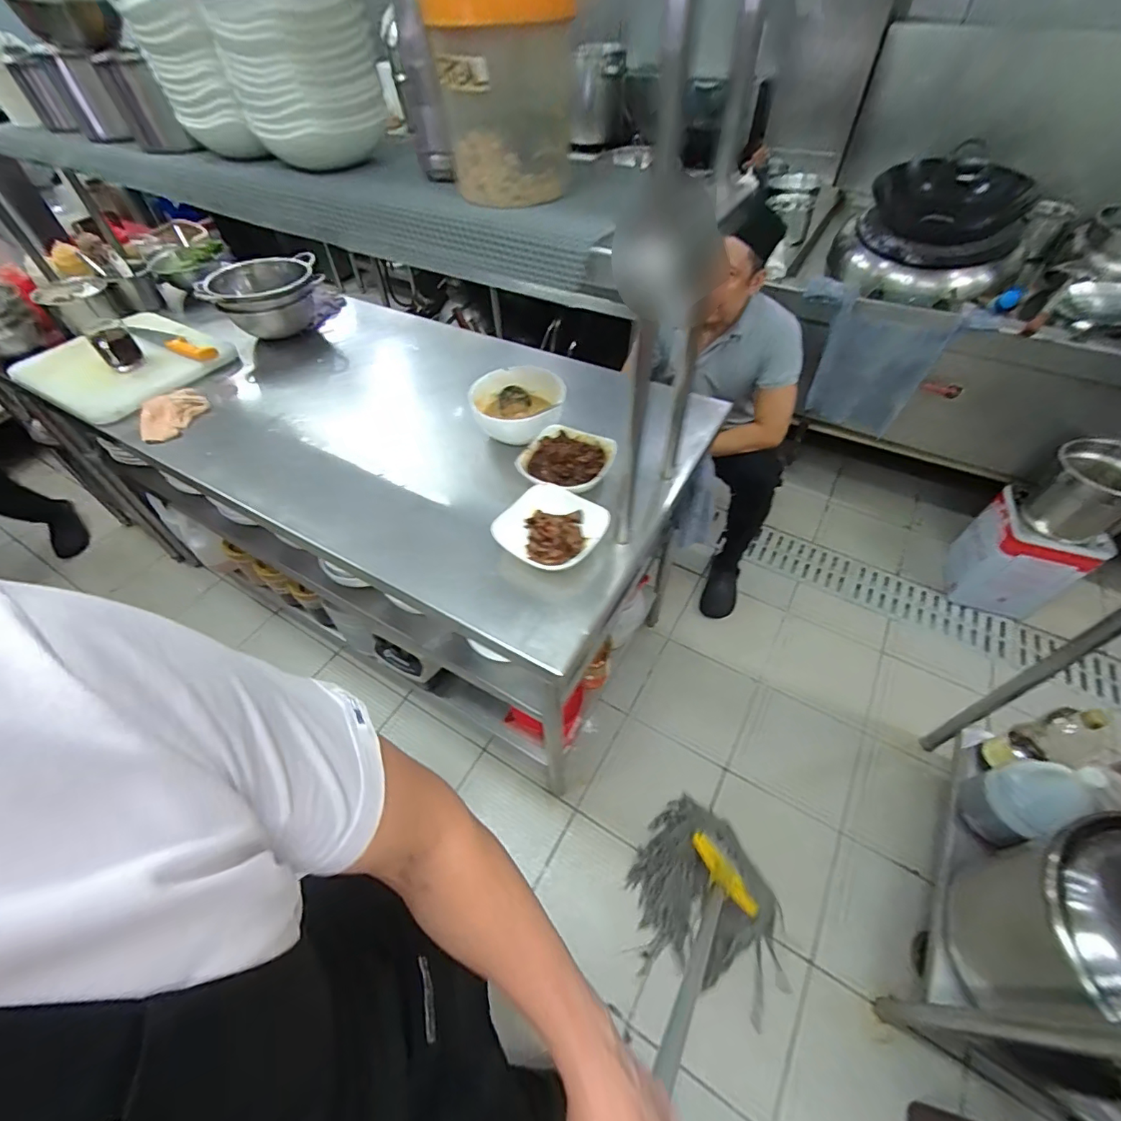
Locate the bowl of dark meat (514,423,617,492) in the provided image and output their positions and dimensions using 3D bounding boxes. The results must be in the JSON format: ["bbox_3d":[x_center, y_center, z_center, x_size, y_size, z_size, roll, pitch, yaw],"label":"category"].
[{"bbox_3d":[0.007,-0.181,0.866,0.153,0.045,0.151,-1,51,2],"label":"bowl of dark meat"}]

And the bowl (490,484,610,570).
[{"bbox_3d":[-0.010,-0.050,0.786,0.151,0.064,0.143,29,58,22],"label":"bowl"}]

